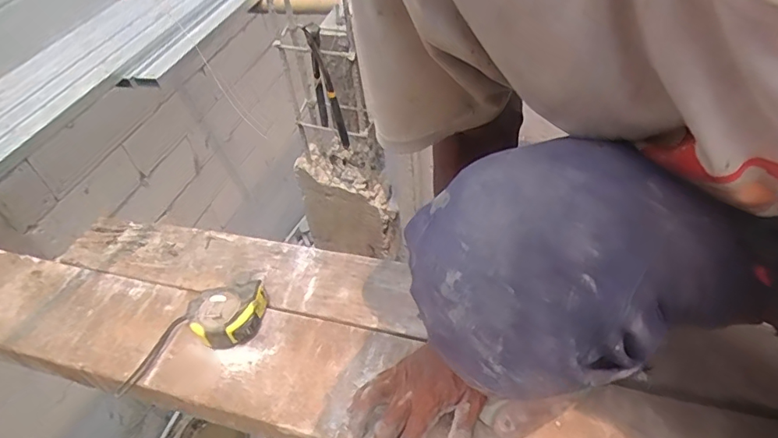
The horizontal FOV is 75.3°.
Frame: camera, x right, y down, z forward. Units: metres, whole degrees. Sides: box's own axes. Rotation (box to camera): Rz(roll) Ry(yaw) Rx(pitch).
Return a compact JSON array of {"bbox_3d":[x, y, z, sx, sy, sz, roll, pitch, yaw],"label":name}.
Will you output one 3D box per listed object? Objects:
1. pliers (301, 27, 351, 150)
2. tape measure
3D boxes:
[{"bbox_3d":[-0.111,-0.218,0.841,0.067,0.209,0.021,22,53,38],"label":"pliers"},{"bbox_3d":[-0.209,0.128,0.657,0.098,0.051,0.075,-11,48,-4],"label":"tape measure"}]

